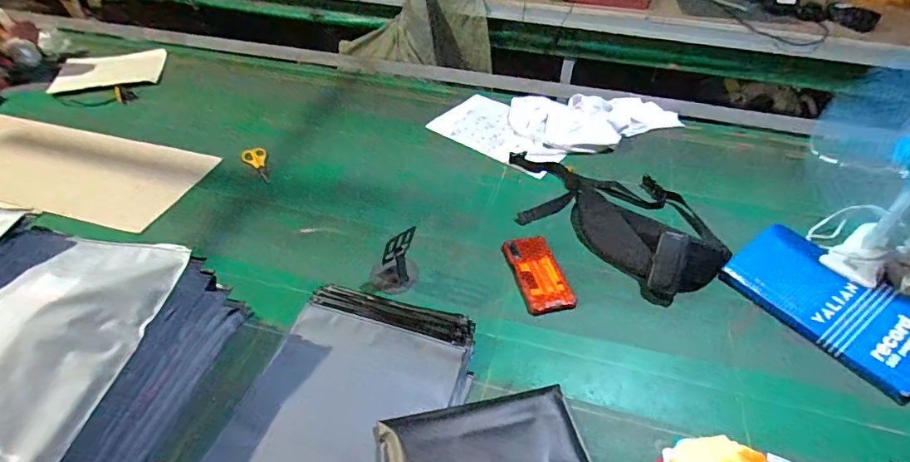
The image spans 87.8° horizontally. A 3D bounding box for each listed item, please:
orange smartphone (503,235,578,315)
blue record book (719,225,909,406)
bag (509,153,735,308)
[{"bbox_3d":[0.147,0.073,0.830,0.086,0.015,0.163,-8,45,-10],"label":"orange smartphone"},{"bbox_3d":[0.621,0.112,0.777,0.196,0.029,0.287,-27,51,-27],"label":"blue record book"},{"bbox_3d":[0.299,-0.065,0.928,0.466,0.073,0.278,33,52,28],"label":"bag"}]

